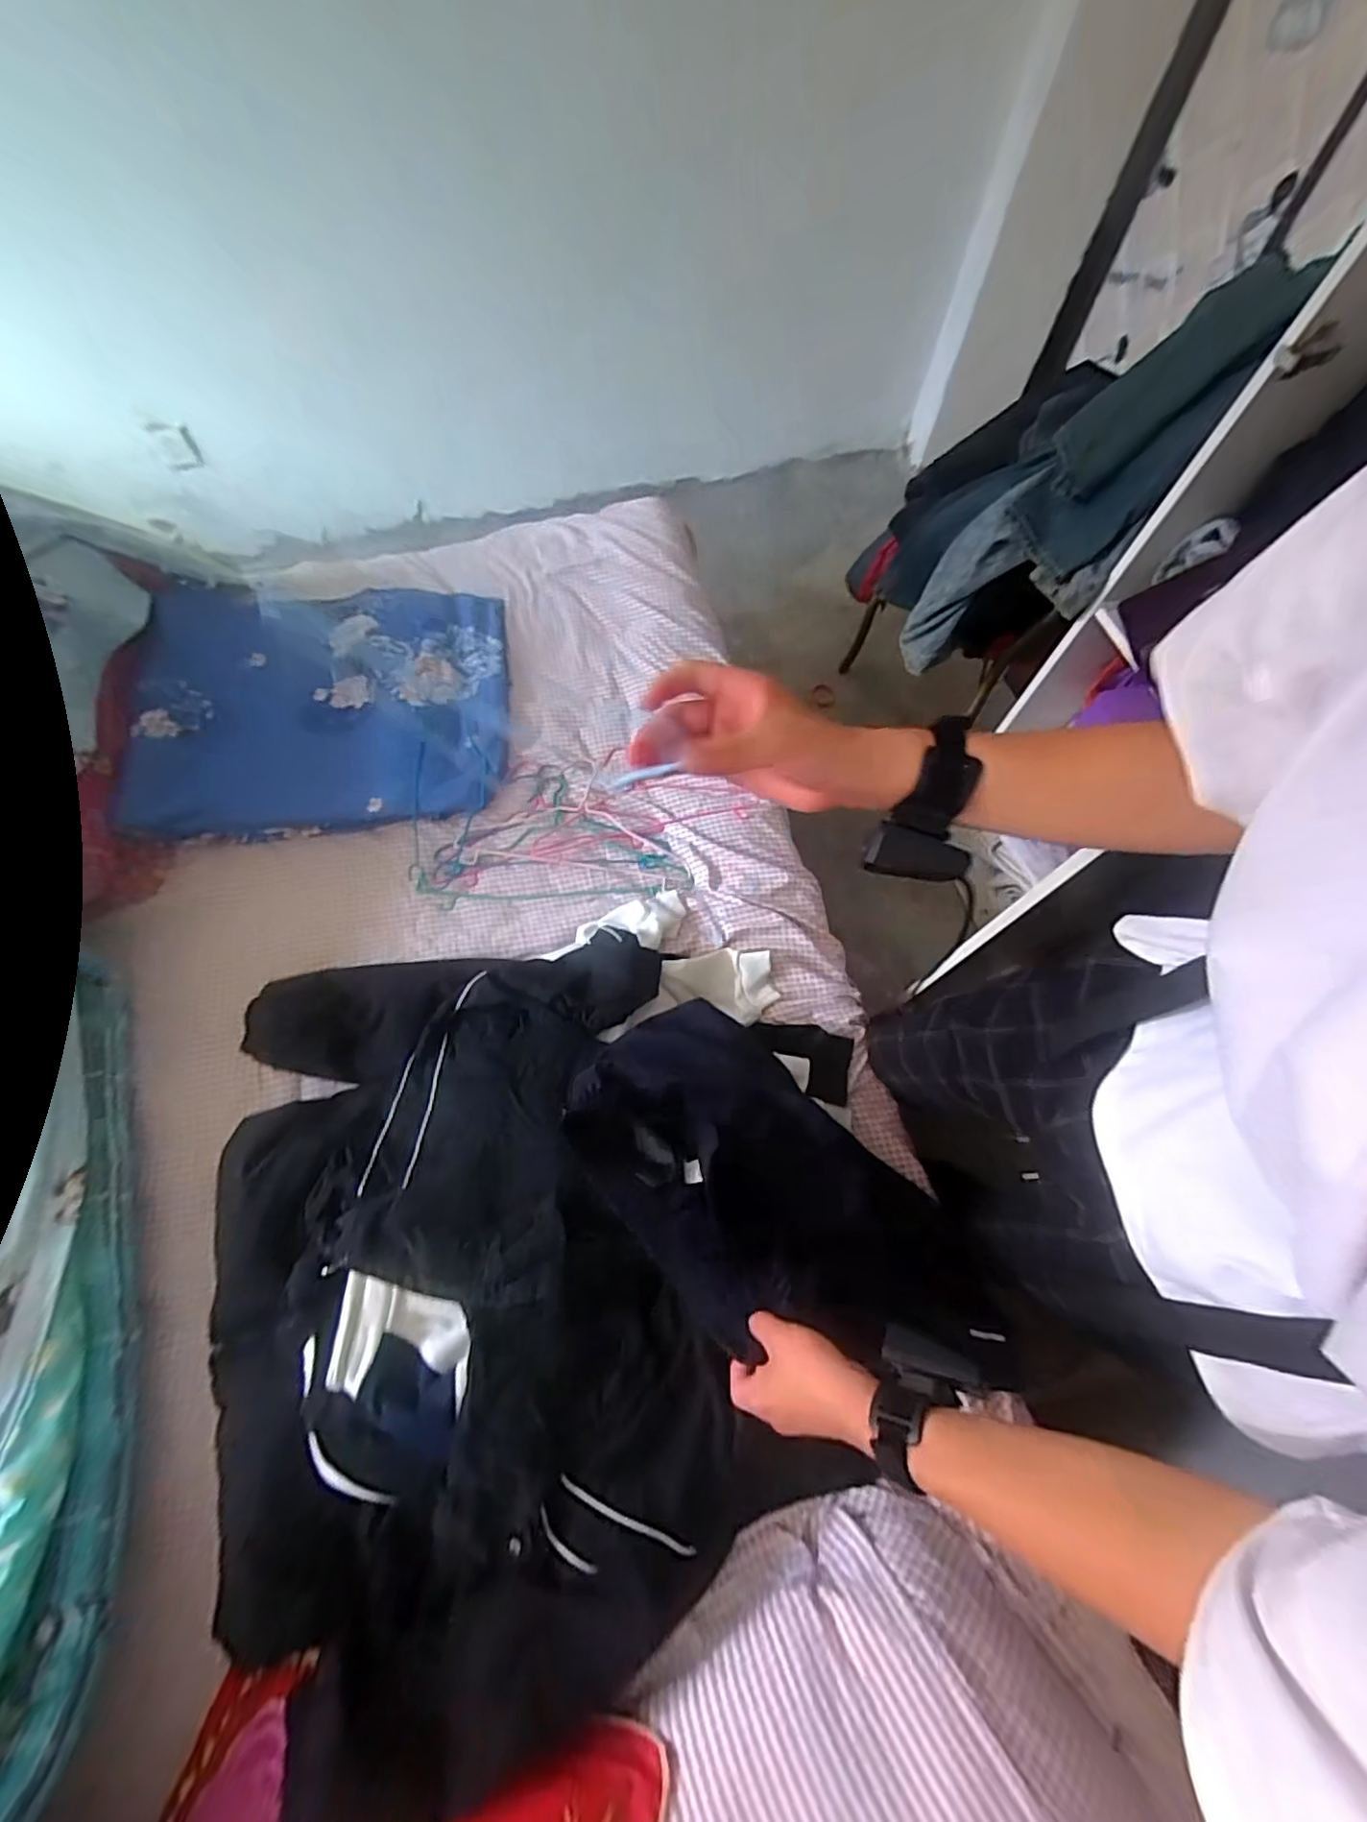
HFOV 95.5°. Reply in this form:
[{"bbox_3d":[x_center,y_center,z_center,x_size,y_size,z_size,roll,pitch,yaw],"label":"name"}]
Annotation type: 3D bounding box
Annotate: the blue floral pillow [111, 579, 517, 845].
[{"bbox_3d":[-0.616,-0.386,1.090,0.579,0.145,0.493,-5,66,-3],"label":"blue floral pillow"}]

